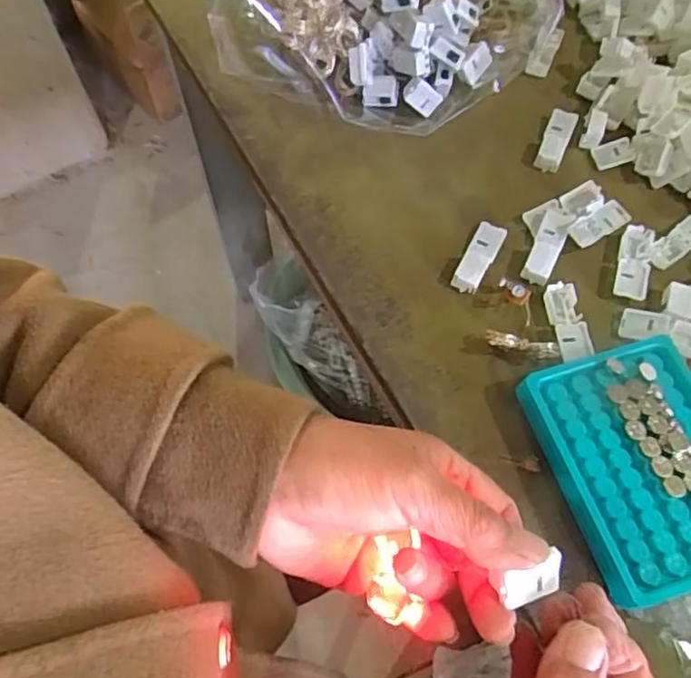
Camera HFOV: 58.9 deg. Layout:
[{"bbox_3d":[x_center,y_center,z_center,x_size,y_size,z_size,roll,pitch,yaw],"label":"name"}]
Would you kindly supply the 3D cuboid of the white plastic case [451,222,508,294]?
[{"bbox_3d":[0.089,-0.055,0.407,0.019,0.011,0.053,25,67,12],"label":"white plastic case"}]

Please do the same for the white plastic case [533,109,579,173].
[{"bbox_3d":[0.155,-0.148,0.451,0.019,0.010,0.057,21,66,10],"label":"white plastic case"}]

